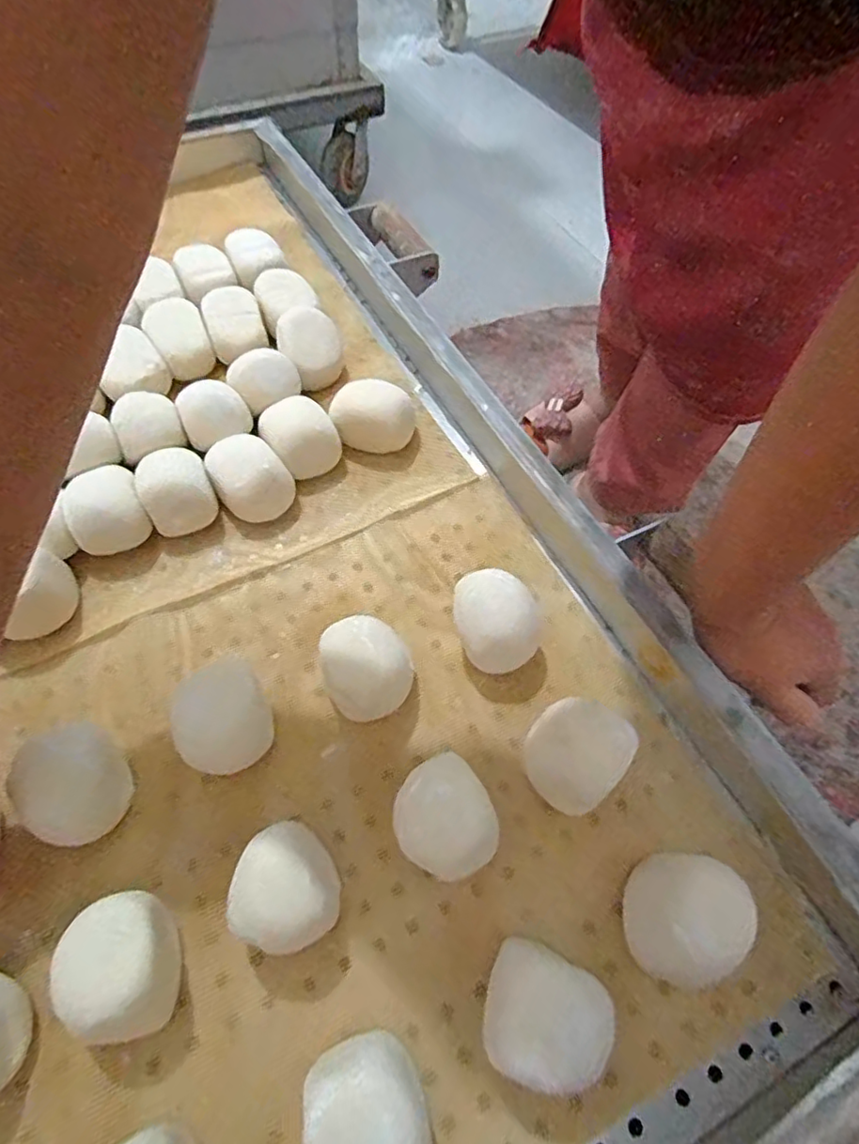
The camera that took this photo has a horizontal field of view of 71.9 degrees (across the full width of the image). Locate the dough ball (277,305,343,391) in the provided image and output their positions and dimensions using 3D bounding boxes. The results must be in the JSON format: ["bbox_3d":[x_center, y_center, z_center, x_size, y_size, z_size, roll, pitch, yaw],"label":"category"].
[{"bbox_3d":[-0.110,-0.201,0.530,0.053,0.036,0.062,-35,66,-19],"label":"dough ball"}]

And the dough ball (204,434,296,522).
[{"bbox_3d":[-0.142,-0.074,0.469,0.054,0.030,0.068,-30,64,-17],"label":"dough ball"}]

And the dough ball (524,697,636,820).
[{"bbox_3d":[0.083,0.106,0.344,0.051,0.060,0.047,0,60,0],"label":"dough ball"}]

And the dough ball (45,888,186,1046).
[{"bbox_3d":[-0.151,0.195,0.296,0.054,0.051,0.058,0,60,0],"label":"dough ball"}]

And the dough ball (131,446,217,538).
[{"bbox_3d":[-0.192,-0.060,0.453,0.048,0.038,0.077,-23,62,-13],"label":"dough ball"}]

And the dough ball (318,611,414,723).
[{"bbox_3d":[-0.042,0.065,0.374,0.057,0.055,0.052,0,60,0],"label":"dough ball"}]

